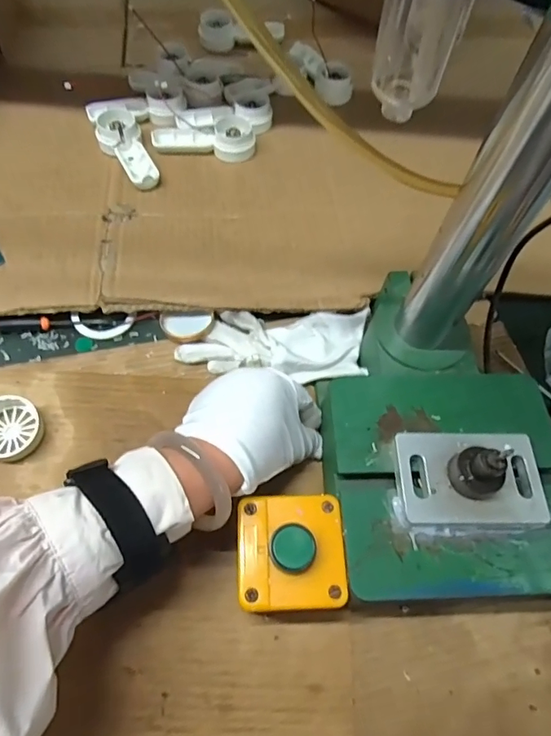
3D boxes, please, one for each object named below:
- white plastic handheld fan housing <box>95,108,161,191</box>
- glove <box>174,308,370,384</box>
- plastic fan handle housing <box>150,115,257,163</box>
[{"bbox_3d":[-0.161,-0.234,0.517,0.046,0.018,0.114,-19,67,-12],"label":"white plastic handheld fan housing"},{"bbox_3d":[0.000,-0.021,0.426,0.166,0.018,0.068,-1,64,-4],"label":"glove"},{"bbox_3d":[-0.079,-0.256,0.534,0.112,0.025,0.039,4,64,-2],"label":"plastic fan handle housing"}]

